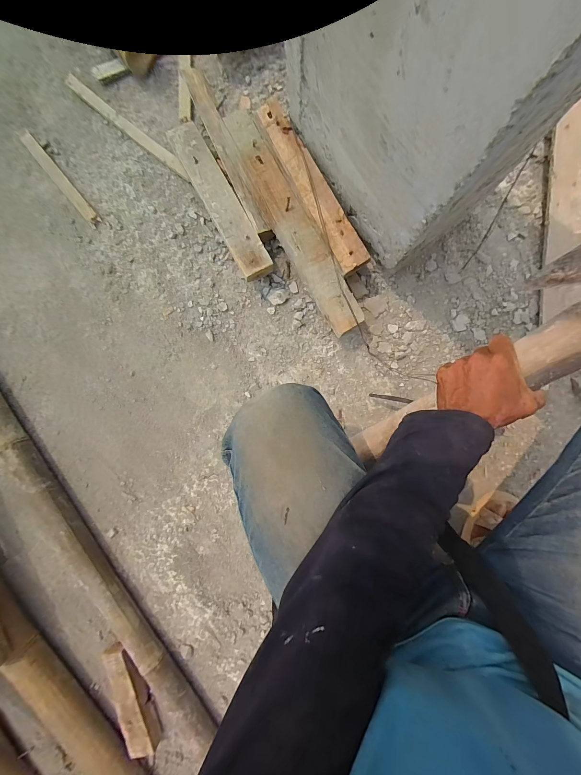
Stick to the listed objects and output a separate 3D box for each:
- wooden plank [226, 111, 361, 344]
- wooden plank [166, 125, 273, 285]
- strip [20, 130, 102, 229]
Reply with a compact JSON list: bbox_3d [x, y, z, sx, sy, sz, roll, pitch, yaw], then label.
[{"bbox_3d":[0.008,-0.276,0.515,0.065,0.033,0.393,-31,91,4],"label":"wooden plank"},{"bbox_3d":[-0.129,-0.341,0.542,0.057,0.030,0.313,-29,91,6],"label":"wooden plank"},{"bbox_3d":[-0.475,-0.428,0.615,0.024,0.005,0.233,-40,90,6],"label":"strip"}]

